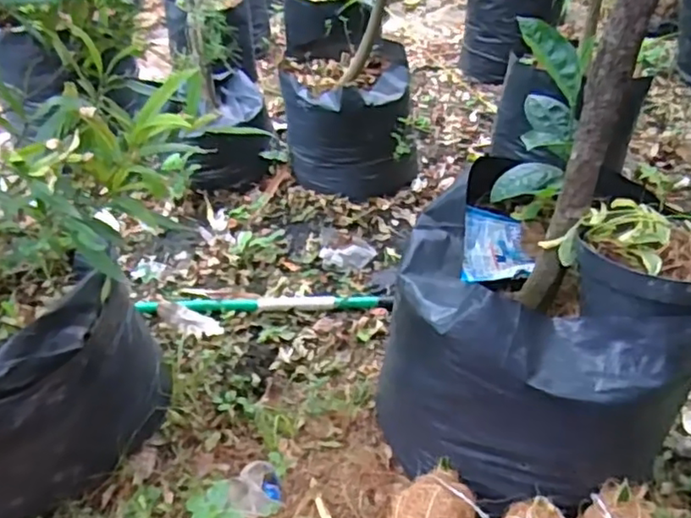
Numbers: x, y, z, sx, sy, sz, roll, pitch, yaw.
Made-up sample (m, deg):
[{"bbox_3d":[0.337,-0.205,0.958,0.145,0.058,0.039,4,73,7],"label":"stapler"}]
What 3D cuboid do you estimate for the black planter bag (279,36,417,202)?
[{"bbox_3d":[0.008,-0.277,1.328,0.256,0.241,0.245,-8,38,-5],"label":"black planter bag"}]

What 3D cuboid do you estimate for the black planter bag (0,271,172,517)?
[{"bbox_3d":[-0.431,0.150,0.762,0.335,0.250,0.324,6,36,13],"label":"black planter bag"}]

